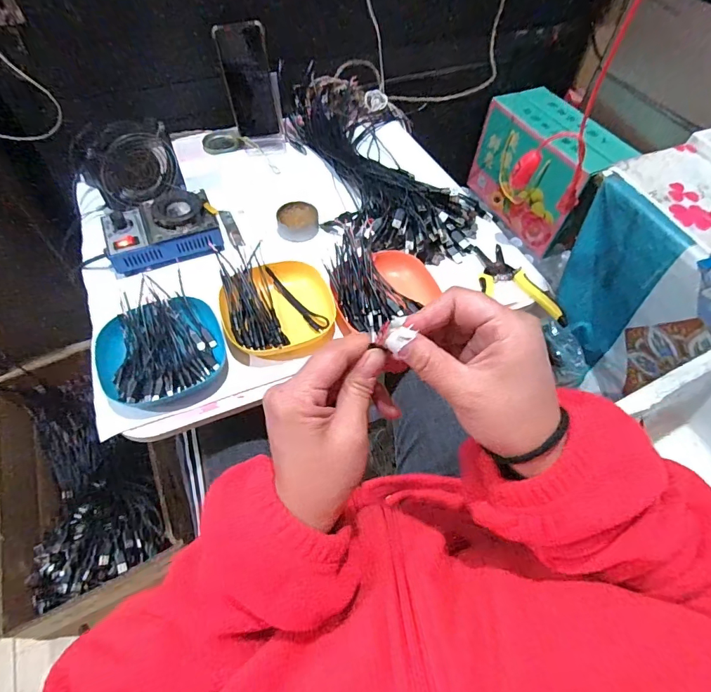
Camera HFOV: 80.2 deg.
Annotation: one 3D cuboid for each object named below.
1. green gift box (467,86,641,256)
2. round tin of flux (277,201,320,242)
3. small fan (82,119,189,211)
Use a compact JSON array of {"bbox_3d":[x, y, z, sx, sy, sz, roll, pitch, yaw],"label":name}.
[{"bbox_3d":[0.459,-0.434,1.041,0.158,0.233,0.329,-24,61,-17],"label":"green gift box"},{"bbox_3d":[-0.089,-0.194,0.655,0.062,0.021,0.067,1,57,-2],"label":"round tin of flux"},{"bbox_3d":[-0.330,-0.269,0.636,0.122,0.140,0.039,-36,53,-25],"label":"small fan"}]

